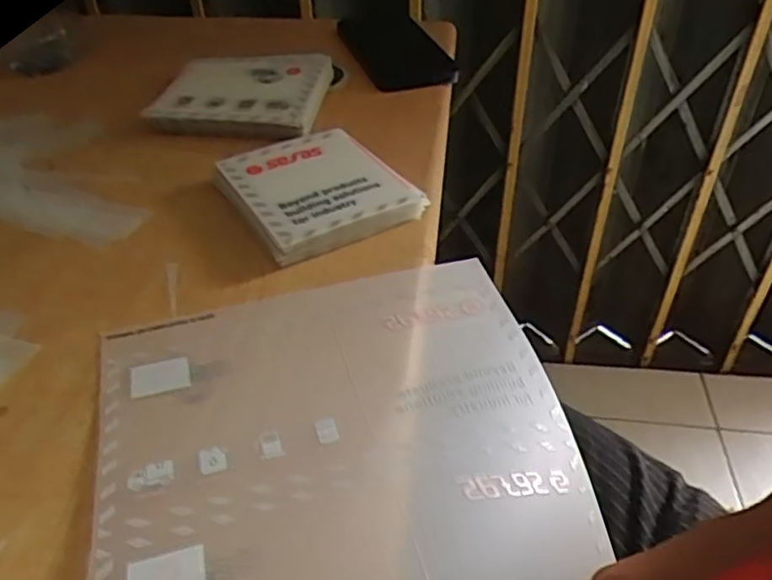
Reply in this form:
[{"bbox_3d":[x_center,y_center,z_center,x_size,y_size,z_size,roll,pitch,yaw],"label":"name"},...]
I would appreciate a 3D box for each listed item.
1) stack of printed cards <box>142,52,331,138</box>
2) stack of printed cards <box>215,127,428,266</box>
[{"bbox_3d":[-0.111,-0.156,0.521,0.124,0.017,0.104,5,47,7],"label":"stack of printed cards"},{"bbox_3d":[-0.047,-0.065,0.428,0.101,0.022,0.109,-25,47,-25],"label":"stack of printed cards"}]

